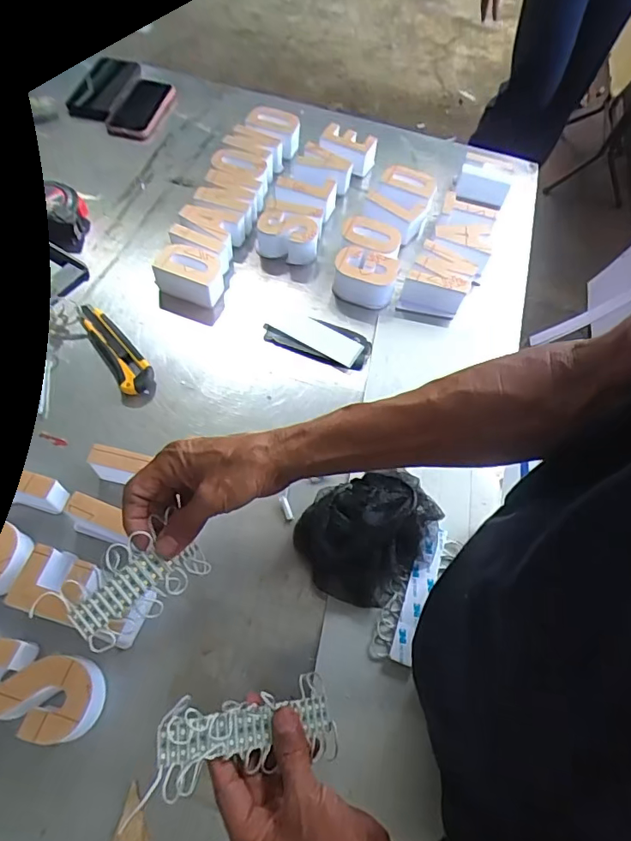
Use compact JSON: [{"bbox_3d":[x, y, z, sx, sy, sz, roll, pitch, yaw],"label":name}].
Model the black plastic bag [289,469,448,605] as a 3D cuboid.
[{"bbox_3d":[0.055,0.112,0.509,0.140,0.059,0.114,-36,69,-21],"label":"black plastic bag"}]

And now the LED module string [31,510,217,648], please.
[{"bbox_3d":[-0.145,0.127,0.394,0.108,0.028,0.058,-35,89,-11],"label":"LED module string"}]

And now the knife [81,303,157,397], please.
[{"bbox_3d":[-0.246,-0.091,0.623,0.042,0.020,0.146,-29,67,-19],"label":"knife"}]

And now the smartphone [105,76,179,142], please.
[{"bbox_3d":[-0.290,-0.528,0.851,0.067,0.016,0.156,27,64,-19],"label":"smartphone"}]

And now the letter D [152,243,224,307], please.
[{"bbox_3d":[-0.165,-0.194,0.672,0.090,0.048,0.056,21,62,8],"label":"letter D"}]

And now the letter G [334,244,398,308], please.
[{"bbox_3d":[0.068,-0.197,0.688,0.081,0.052,0.062,12,61,2],"label":"letter G"}]

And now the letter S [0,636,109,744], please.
[{"bbox_3d":[-0.237,0.229,0.430,0.116,0.045,0.066,14,61,4],"label":"letter S"}]

